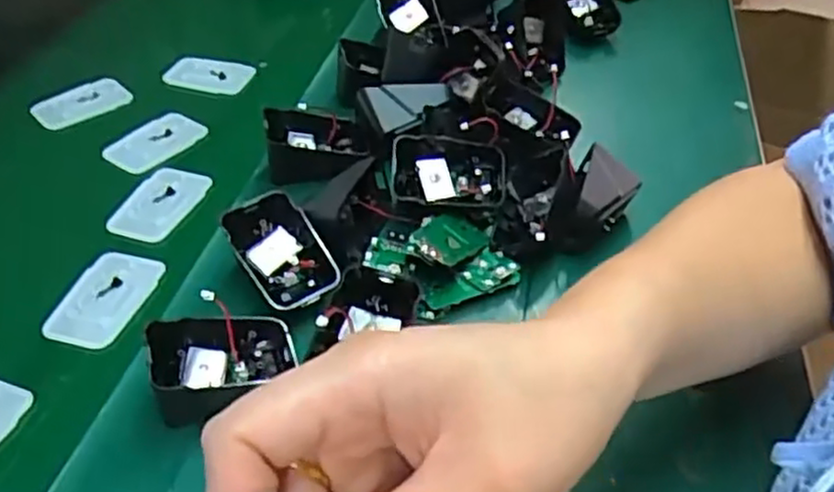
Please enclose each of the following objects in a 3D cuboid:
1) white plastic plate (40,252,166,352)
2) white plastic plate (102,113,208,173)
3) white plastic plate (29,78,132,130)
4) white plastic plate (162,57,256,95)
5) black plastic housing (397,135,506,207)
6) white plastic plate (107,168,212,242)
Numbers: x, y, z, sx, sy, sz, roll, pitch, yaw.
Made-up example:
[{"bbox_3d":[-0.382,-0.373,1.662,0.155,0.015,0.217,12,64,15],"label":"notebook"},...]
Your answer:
[{"bbox_3d":[-0.179,0.029,0.416,0.044,0.005,0.068,10,43,10],"label":"white plastic plate"},{"bbox_3d":[-0.189,-0.077,0.525,0.044,0.007,0.064,24,48,23],"label":"white plastic plate"},{"bbox_3d":[-0.261,-0.111,0.564,0.068,0.007,0.045,-31,51,-30],"label":"white plastic plate"},{"bbox_3d":[-0.171,-0.141,0.595,0.069,0.010,0.036,9,55,9],"label":"white plastic plate"},{"bbox_3d":[0.020,-0.048,0.448,0.069,0.025,0.042,4,43,4],"label":"black plastic housing"},{"bbox_3d":[-0.170,-0.028,0.478,0.043,0.009,0.066,13,44,13],"label":"white plastic plate"}]

